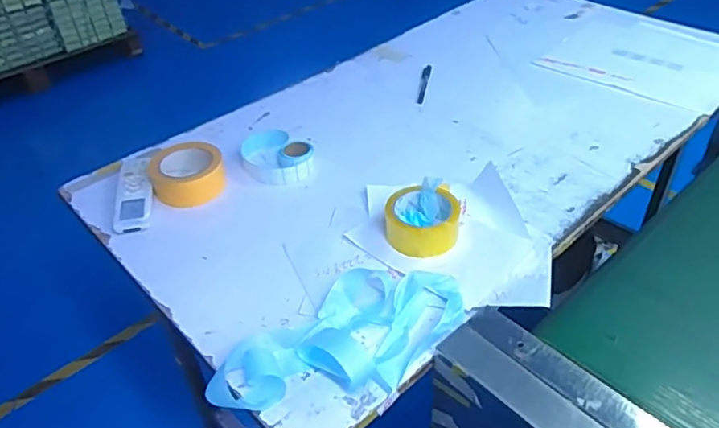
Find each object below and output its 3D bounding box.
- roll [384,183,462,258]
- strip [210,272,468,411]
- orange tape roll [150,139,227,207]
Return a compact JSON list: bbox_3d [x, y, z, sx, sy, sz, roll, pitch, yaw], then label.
[{"bbox_3d":[0.086,0.008,0.785,0.098,0.047,0.099,-3,40,2],"label":"roll"},{"bbox_3d":[-0.015,0.139,0.647,0.285,0.043,0.142,-32,47,-28],"label":"strip"},{"bbox_3d":[-0.269,-0.063,0.895,0.113,0.049,0.097,14,44,20],"label":"orange tape roll"}]

